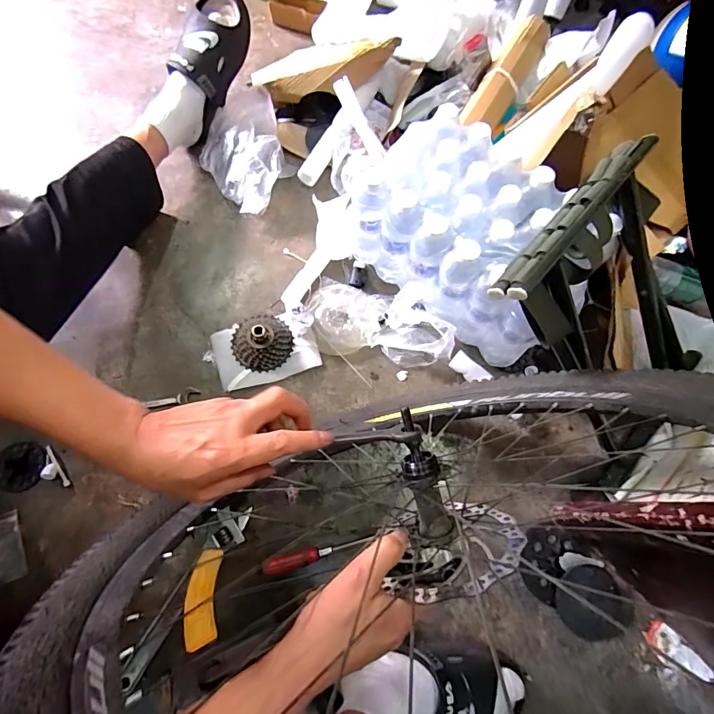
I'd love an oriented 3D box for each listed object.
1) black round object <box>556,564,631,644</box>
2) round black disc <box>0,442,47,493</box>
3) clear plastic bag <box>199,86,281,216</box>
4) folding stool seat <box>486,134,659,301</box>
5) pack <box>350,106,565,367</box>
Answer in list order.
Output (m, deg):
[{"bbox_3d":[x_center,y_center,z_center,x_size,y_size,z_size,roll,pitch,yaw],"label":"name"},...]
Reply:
[{"bbox_3d":[0.357,0.374,0.648,0.093,0.027,0.099,1,72,-4],"label":"black round object"},{"bbox_3d":[-0.529,0.171,0.656,0.076,0.017,0.074,0,78,0],"label":"round black disc"},{"bbox_3d":[-0.232,-0.406,0.842,0.158,0.079,0.266,-7,73,-7],"label":"clear plastic bag"},{"bbox_3d":[0.283,-0.186,0.536,0.042,0.041,0.326,42,74,9],"label":"folding stool seat"},{"bbox_3d":[0.198,-0.178,0.713,0.352,0.193,0.241,42,74,9],"label":"pack"}]

